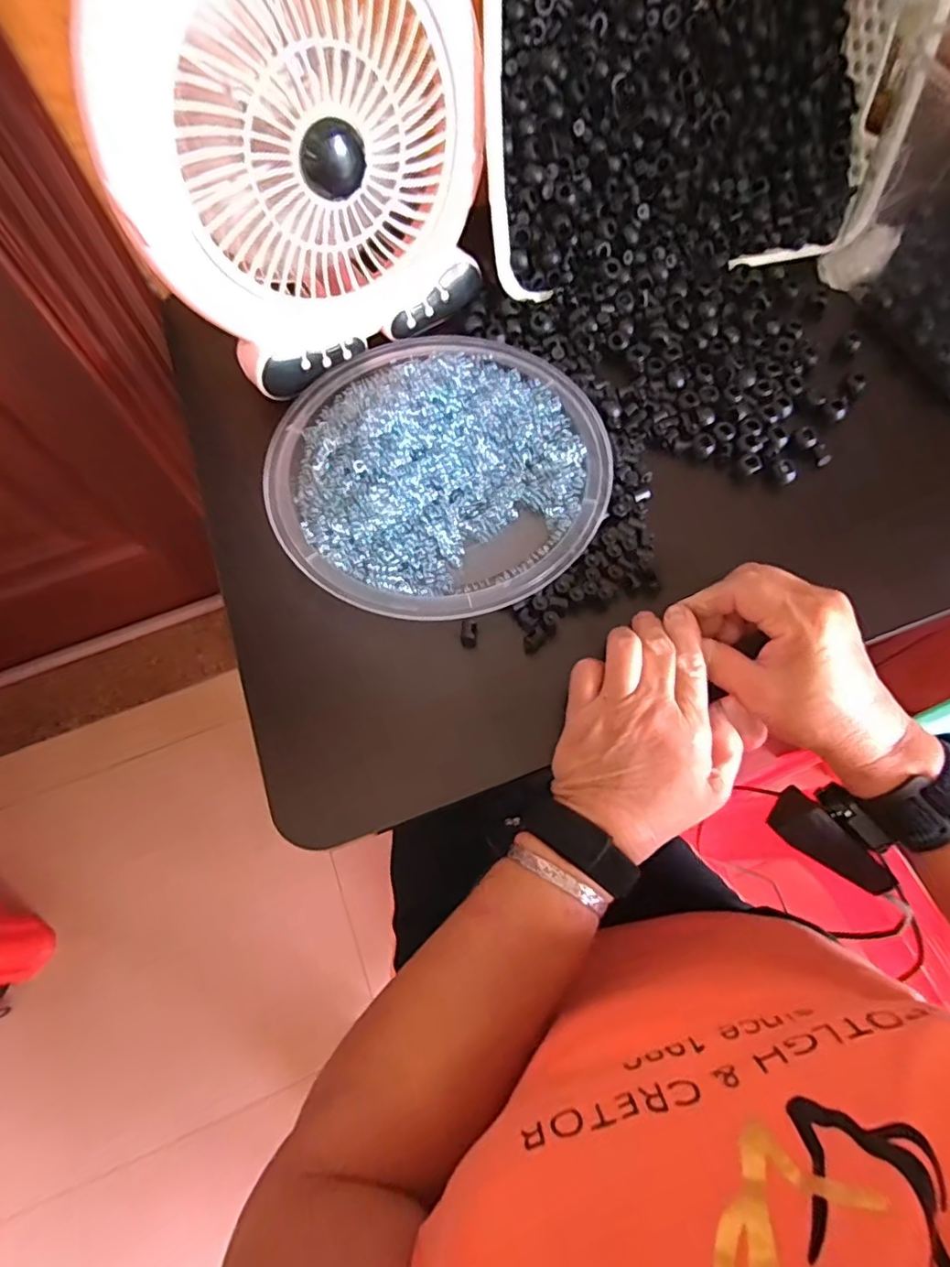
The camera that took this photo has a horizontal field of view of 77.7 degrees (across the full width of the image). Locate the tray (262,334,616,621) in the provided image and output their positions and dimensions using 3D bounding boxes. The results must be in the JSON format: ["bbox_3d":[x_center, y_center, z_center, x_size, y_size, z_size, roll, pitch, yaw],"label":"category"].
[{"bbox_3d":[-0.026,-0.124,0.405,0.230,0.037,0.228,-1,67,2],"label":"tray"}]

